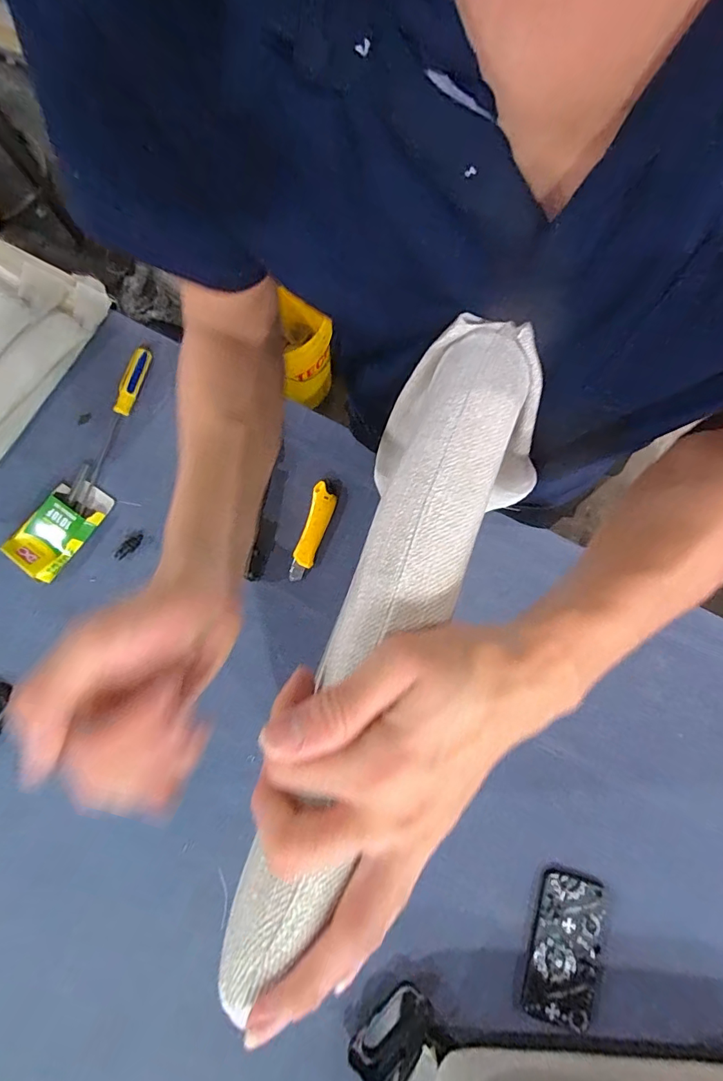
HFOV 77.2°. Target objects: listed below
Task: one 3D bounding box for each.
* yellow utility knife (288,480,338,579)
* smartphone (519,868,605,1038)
[{"bbox_3d":[-0.072,-0.013,0.691,0.038,0.023,0.152,15,76,4],"label":"yellow utility knife"},{"bbox_3d":[0.251,0.503,0.557,0.078,0.010,0.163,18,76,5],"label":"smartphone"}]

